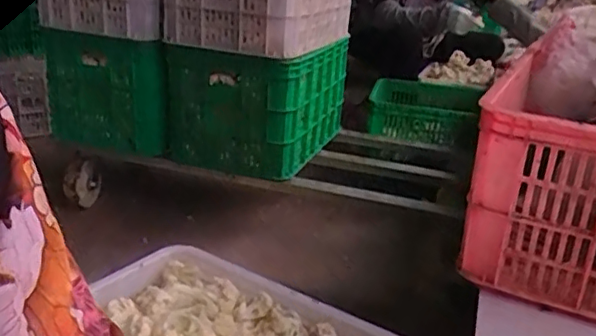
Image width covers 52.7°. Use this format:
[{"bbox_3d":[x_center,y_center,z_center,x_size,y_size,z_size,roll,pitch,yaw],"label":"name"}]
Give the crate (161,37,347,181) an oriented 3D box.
[{"bbox_3d":[-0.093,-0.182,1.597,0.340,0.301,0.413,12,24,21],"label":"crate"}]

